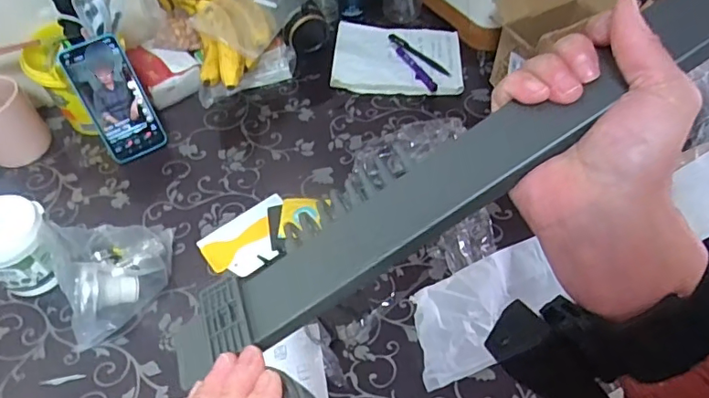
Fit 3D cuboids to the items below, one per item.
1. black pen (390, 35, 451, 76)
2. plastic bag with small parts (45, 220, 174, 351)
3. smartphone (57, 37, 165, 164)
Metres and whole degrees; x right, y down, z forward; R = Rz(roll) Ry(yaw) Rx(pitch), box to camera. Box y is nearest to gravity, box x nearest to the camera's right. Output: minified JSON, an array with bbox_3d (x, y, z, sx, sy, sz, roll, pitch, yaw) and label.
[{"bbox_3d":[0.106,-0.237,0.877,0.017,0.006,0.136,-36,60,-23],"label":"black pen"},{"bbox_3d":[-0.286,0.079,0.616,0.122,0.098,0.135,-11,54,-6],"label":"plastic bag with small parts"},{"bbox_3d":[-0.334,-0.138,0.750,0.079,0.170,0.012,-27,33,-17],"label":"smartphone"}]

